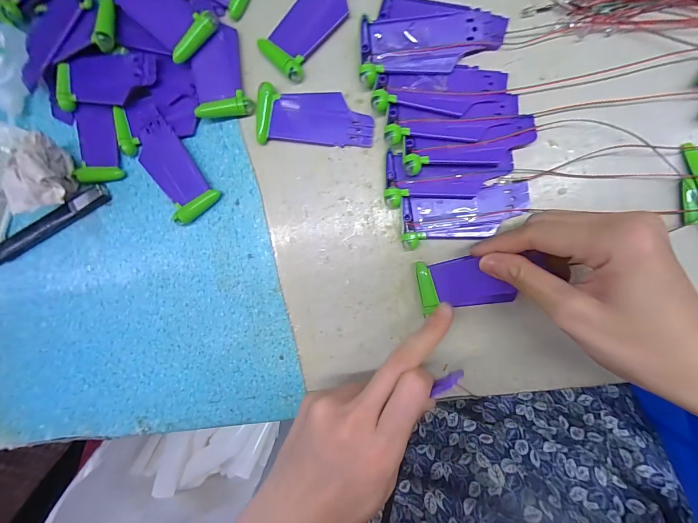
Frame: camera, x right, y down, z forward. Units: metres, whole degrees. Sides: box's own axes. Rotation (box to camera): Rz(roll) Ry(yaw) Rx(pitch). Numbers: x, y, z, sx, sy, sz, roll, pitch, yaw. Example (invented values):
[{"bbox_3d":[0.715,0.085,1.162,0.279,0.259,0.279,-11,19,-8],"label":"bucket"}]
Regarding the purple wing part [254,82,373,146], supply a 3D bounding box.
[{"bbox_3d":[-0.026,-0.111,0.244,0.088,0.009,0.040,4,95,8],"label":"purple wing part"}]

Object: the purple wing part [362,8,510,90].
[{"bbox_3d":[0.059,-0.151,0.226,0.099,0.013,0.041,-1,94,9],"label":"purple wing part"}]

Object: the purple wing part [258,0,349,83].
[{"bbox_3d":[-0.027,-0.183,0.239,0.038,0.009,0.088,42,99,3],"label":"purple wing part"}]

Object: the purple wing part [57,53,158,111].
[{"bbox_3d":[-0.194,-0.144,0.255,0.088,0.008,0.038,3,95,9],"label":"purple wing part"}]

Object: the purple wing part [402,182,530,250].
[{"bbox_3d":[0.084,-0.034,0.234,0.089,0.008,0.036,-6,94,9],"label":"purple wing part"}]

